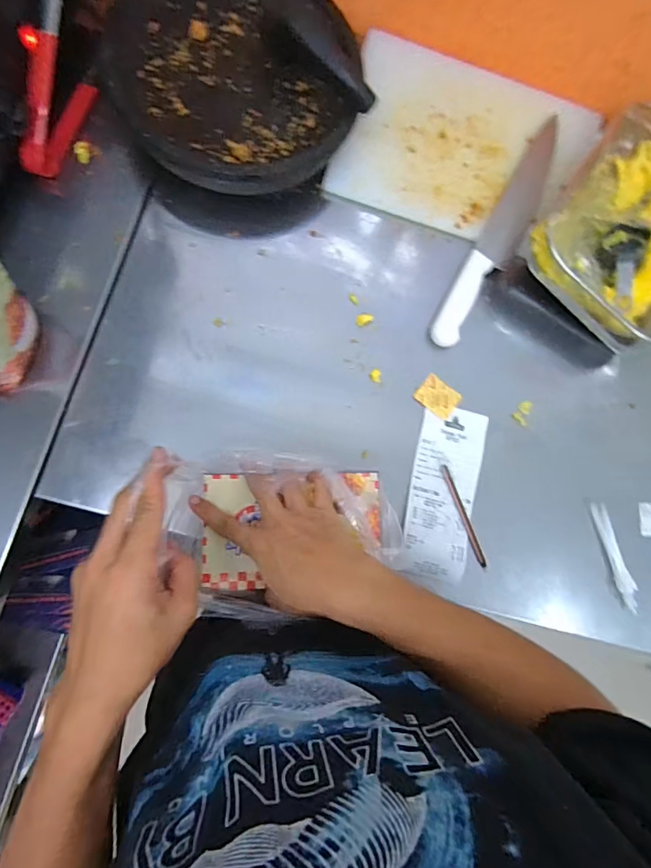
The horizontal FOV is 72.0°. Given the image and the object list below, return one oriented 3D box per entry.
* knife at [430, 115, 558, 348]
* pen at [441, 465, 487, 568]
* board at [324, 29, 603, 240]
[{"bbox_3d":[0.232,-0.261,0.574,0.053,0.015,0.349,30,82,-2],"label":"knife"},{"bbox_3d":[0.161,0.096,0.525,0.010,0.011,0.122,-19,86,-7],"label":"pen"},{"bbox_3d":[0.185,-0.374,0.584,0.319,0.016,0.230,14,83,-4],"label":"board"}]

